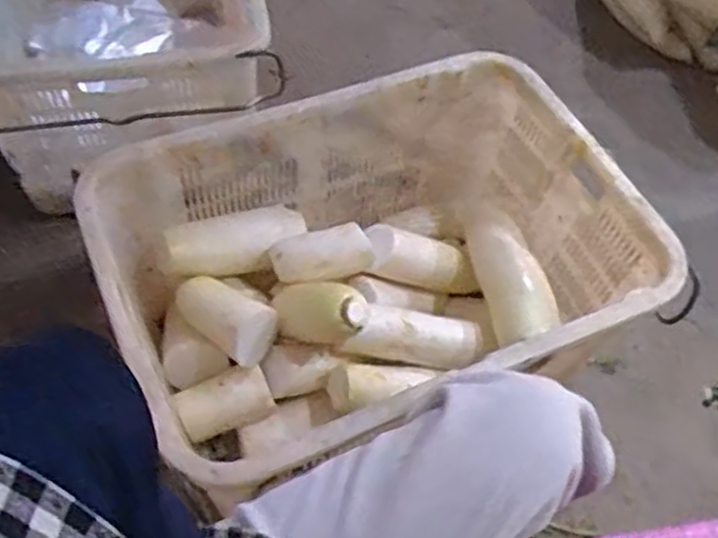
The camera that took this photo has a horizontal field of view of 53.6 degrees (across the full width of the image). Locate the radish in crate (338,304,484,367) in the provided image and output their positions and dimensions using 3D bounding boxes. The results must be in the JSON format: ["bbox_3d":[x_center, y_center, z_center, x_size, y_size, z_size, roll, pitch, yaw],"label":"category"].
[{"bbox_3d":[0.088,0.098,1.036,0.218,0.057,0.061,7,54,-18],"label":"radish in crate"}]

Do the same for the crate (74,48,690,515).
[{"bbox_3d":[0.023,0.010,1.019,0.665,0.296,0.465,-18,58,-14],"label":"crate"}]

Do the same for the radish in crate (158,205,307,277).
[{"bbox_3d":[-0.191,-0.043,1.077,0.222,0.072,0.084,-14,58,-12],"label":"radish in crate"}]

